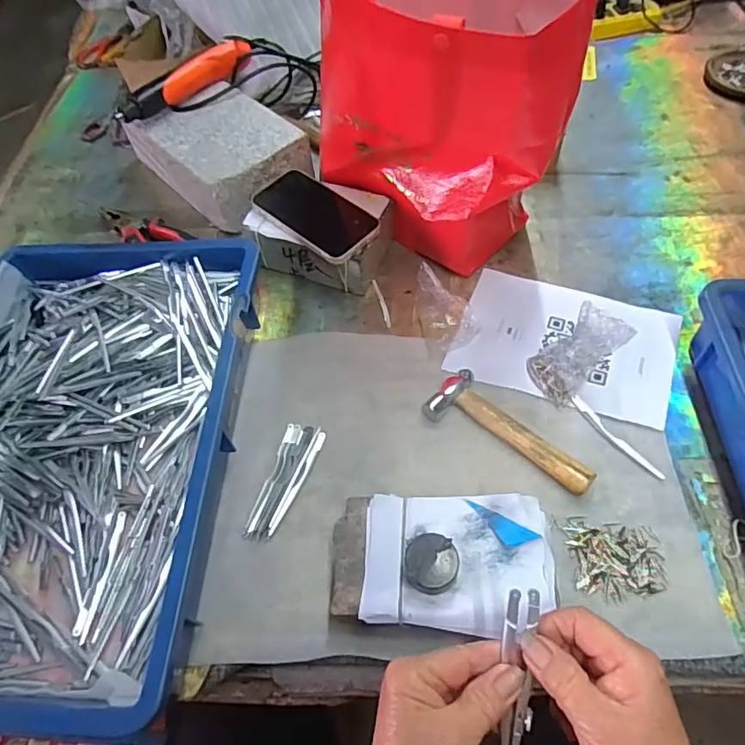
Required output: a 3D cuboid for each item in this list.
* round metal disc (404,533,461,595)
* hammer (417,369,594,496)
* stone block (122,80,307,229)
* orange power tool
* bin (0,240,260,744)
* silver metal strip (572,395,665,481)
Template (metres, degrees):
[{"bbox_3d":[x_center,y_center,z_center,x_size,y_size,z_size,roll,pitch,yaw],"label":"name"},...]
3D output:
[{"bbox_3d":[0.043,0.139,0.379,0.038,0.017,0.039,-2,57,3],"label":"round metal disc"},{"bbox_3d":[0.127,0.058,0.479,0.157,0.016,0.059,34,66,24],"label":"hammer"},{"bbox_3d":[-0.200,-0.290,0.685,0.146,0.078,0.229,-38,62,-18],"label":"stone block"},{"bbox_3d":[-0.241,-0.374,0.675,0.034,0.034,0.201,32,65,23],"label":"orange power tool"},{"bbox_3d":[-0.263,0.061,0.469,0.277,0.075,0.419,0,57,5],"label":"bin"},{"bbox_3d":[0.224,0.059,0.479,0.010,0.004,0.102,-32,60,-15],"label":"silver metal strip"}]

